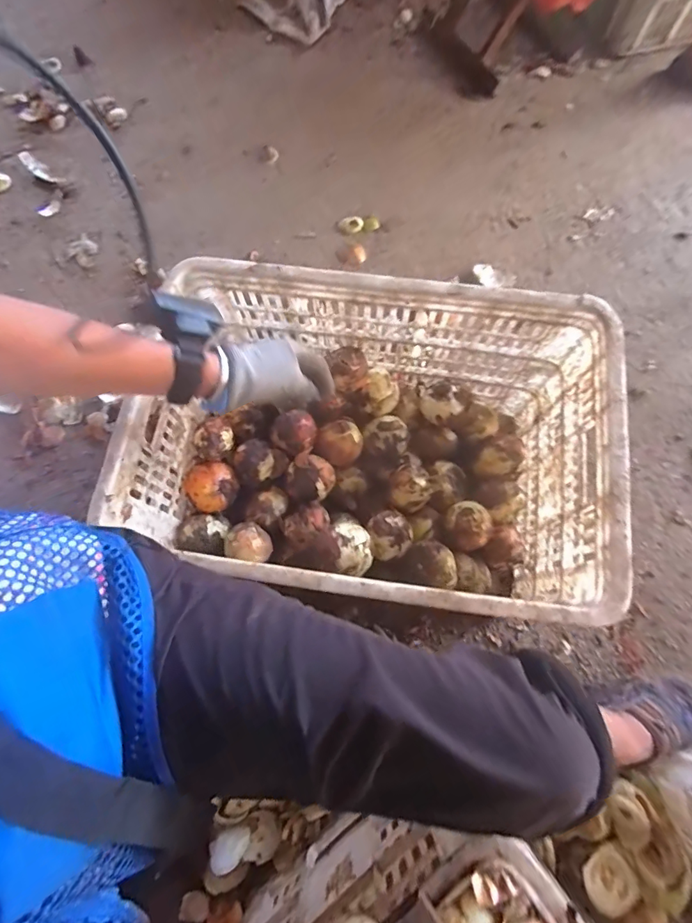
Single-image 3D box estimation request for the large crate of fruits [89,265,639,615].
[{"bbox_3d":[0.029,-0.015,0.567,0.503,0.230,0.343,9,74,5],"label":"large crate of fruits"}]

